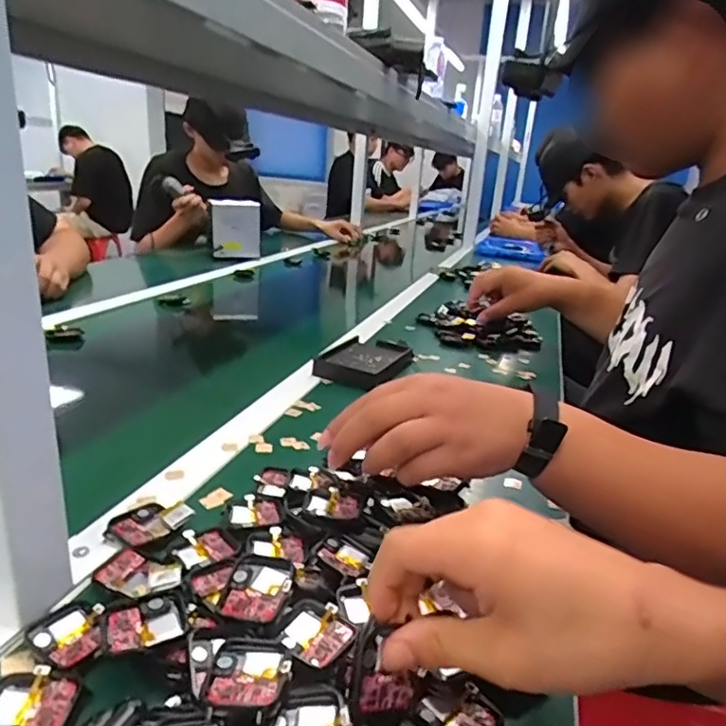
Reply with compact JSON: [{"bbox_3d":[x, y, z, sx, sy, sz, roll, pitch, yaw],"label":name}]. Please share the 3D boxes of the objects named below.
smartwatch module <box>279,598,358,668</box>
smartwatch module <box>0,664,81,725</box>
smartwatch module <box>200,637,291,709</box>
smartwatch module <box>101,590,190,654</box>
[{"bbox_3d":[-0.026,0.146,0.312,0.033,0.009,0.043,-14,26,-43],"label":"smartwatch module"},{"bbox_3d":[-0.160,0.164,0.274,0.041,0.008,0.036,3,19,-5],"label":"smartwatch module"},{"bbox_3d":[-0.055,0.150,0.275,0.038,0.011,0.039,6,19,4],"label":"smartwatch module"},{"bbox_3d":[-0.115,0.142,0.307,0.043,0.009,0.038,-8,22,-32],"label":"smartwatch module"}]

